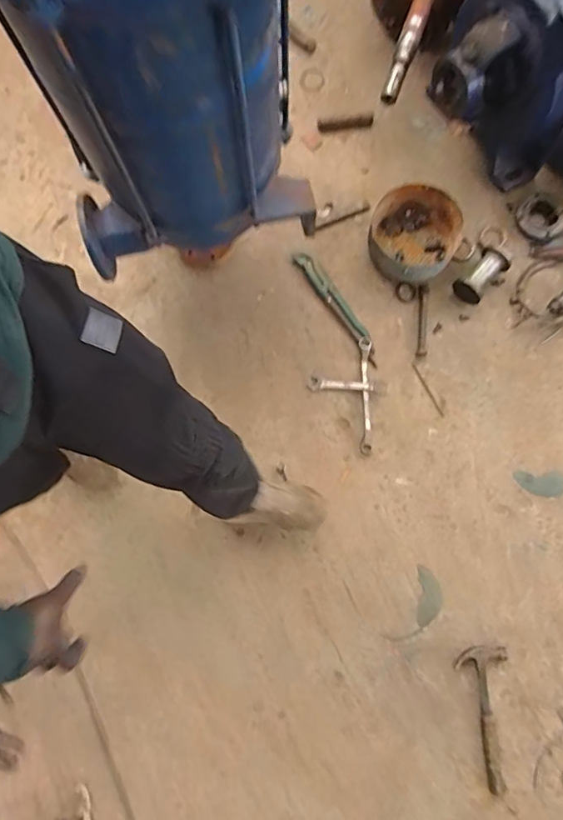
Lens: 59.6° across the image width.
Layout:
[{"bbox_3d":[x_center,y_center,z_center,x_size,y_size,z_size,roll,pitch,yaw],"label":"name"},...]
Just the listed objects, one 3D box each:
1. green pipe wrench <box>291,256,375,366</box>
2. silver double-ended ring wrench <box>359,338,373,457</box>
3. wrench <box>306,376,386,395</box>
[{"bbox_3d":[0.164,-0.295,1.408,0.052,0.035,0.384,-35,79,-6],"label":"green pipe wrench"},{"bbox_3d":[0.233,-0.040,1.361,0.033,0.026,0.322,1,77,1],"label":"silver double-ended ring wrench"},{"bbox_3d":[0.182,-0.068,1.370,0.208,0.017,0.037,5,78,2],"label":"wrench"}]

